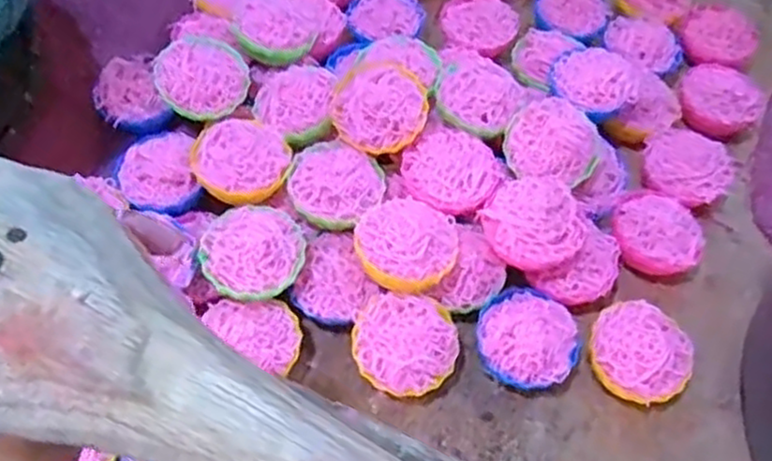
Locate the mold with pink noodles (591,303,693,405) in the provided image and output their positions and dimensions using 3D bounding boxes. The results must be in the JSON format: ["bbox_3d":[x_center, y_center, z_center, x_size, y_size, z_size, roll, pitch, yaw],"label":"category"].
[{"bbox_3d":[0.154,0.077,0.437,0.059,0.035,0.060,1,57,-2],"label":"mold with pink noodles"}]

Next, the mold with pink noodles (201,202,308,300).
[{"bbox_3d":[-0.079,0.011,0.426,0.057,0.018,0.064,24,59,12],"label":"mold with pink noodles"}]

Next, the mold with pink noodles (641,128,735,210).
[{"bbox_3d":[0.213,-0.039,0.516,0.060,0.030,0.066,1,57,-2],"label":"mold with pink noodles"}]

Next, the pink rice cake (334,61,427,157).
[{"bbox_3d":[-0.004,-0.081,0.467,0.059,0.025,0.061,5,60,0],"label":"pink rice cake"}]

